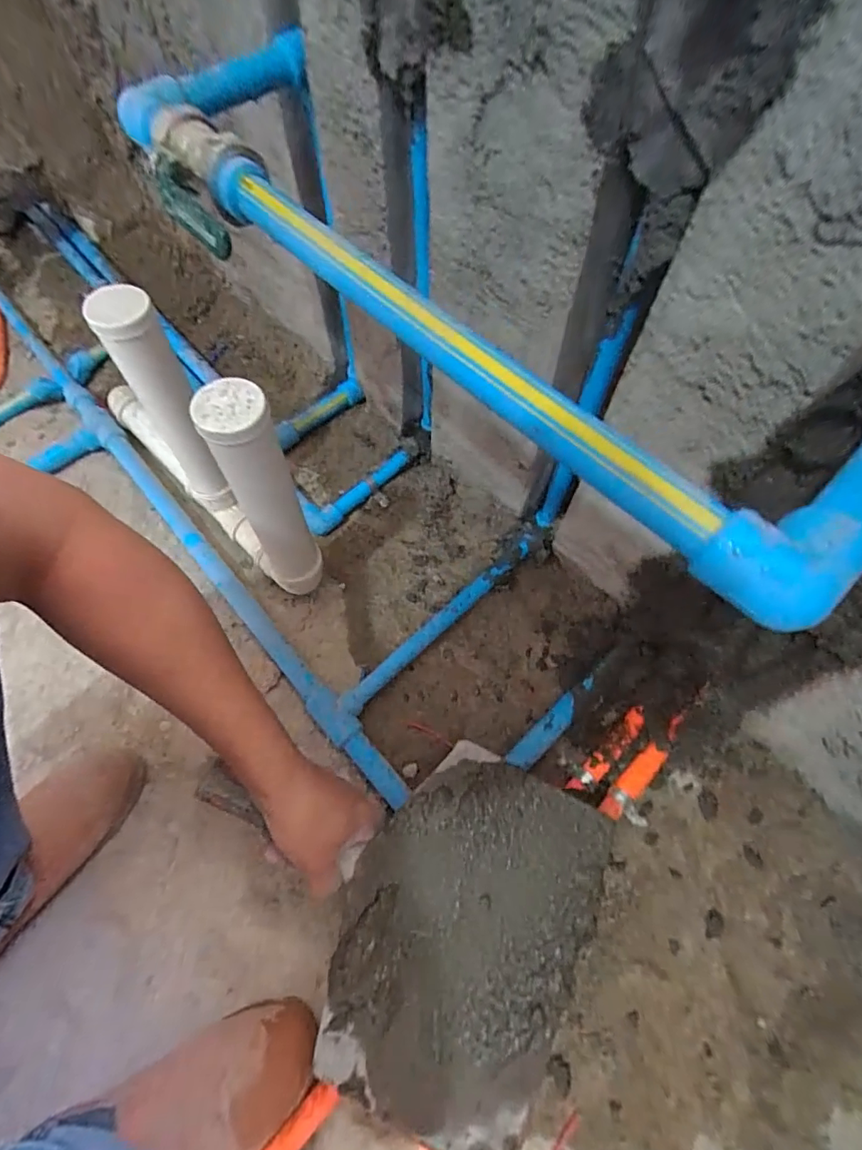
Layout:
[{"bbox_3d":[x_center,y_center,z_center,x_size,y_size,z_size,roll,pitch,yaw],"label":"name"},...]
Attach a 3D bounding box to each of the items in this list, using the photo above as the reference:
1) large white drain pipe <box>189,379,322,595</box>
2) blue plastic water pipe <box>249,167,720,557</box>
[{"bbox_3d":[-0.143,-0.058,0.441,0.061,0.236,0.054,-27,66,-14],"label":"large white drain pipe"},{"bbox_3d":[0.001,-0.126,0.260,0.019,0.025,0.334,-39,69,-18],"label":"blue plastic water pipe"}]

